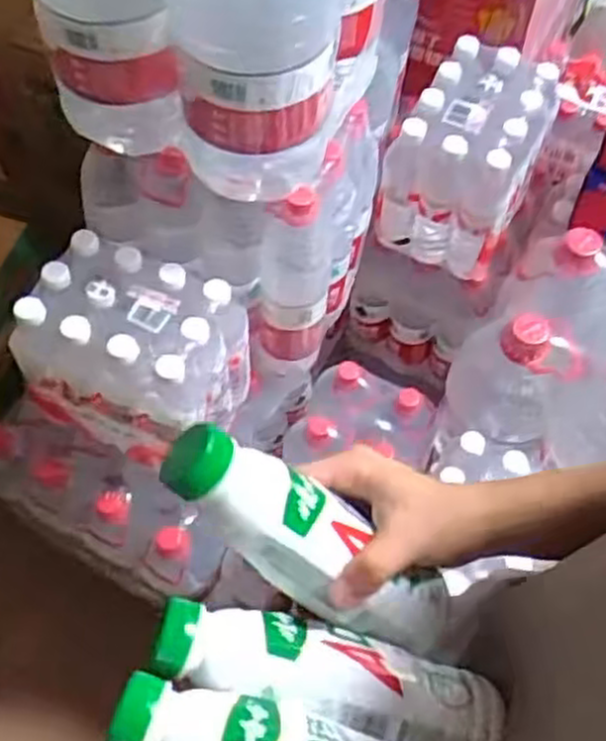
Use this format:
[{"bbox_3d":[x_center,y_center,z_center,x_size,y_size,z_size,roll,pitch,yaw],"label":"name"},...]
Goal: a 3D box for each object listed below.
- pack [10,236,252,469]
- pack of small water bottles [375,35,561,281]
[{"bbox_3d":[-0.204,-0.029,0.970,0.222,0.177,0.194,27,65,13],"label":"pack"},{"bbox_3d":[0.245,-0.310,1.161,0.176,0.220,0.250,26,65,13],"label":"pack of small water bottles"}]

